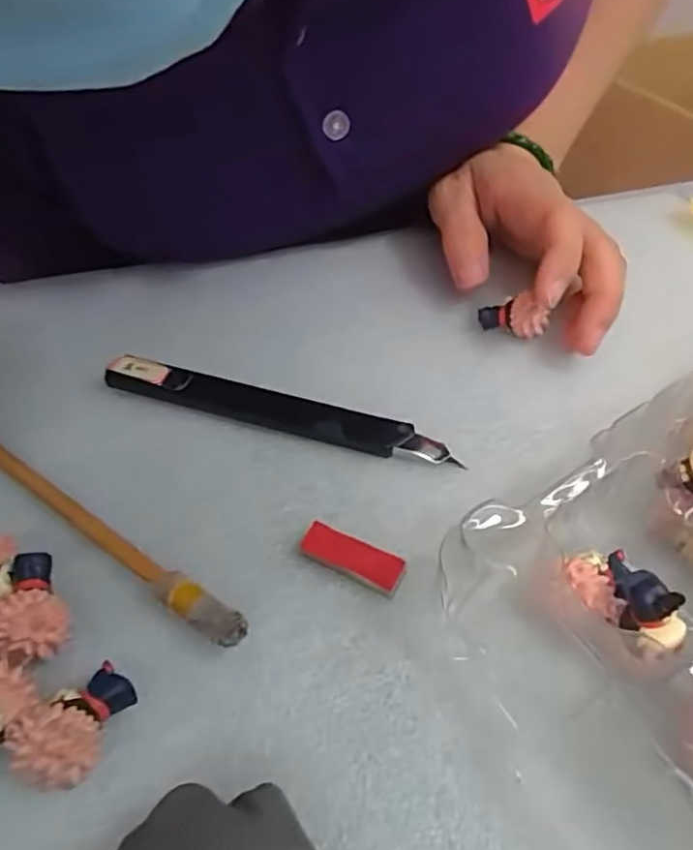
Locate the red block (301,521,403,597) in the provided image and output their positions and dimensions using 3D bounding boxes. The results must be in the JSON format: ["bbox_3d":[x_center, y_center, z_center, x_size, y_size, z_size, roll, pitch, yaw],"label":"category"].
[{"bbox_3d":[0.002,0.042,0.198,0.033,0.008,0.011,22,50,20],"label":"red block"}]

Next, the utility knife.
[{"bbox_3d":[-0.028,-0.005,0.238,0.134,0.009,0.016,11,47,11],"label":"utility knife"}]

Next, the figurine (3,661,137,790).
[{"bbox_3d":[-0.067,0.076,0.156,0.020,0.022,0.029,30,53,26],"label":"figurine"}]

